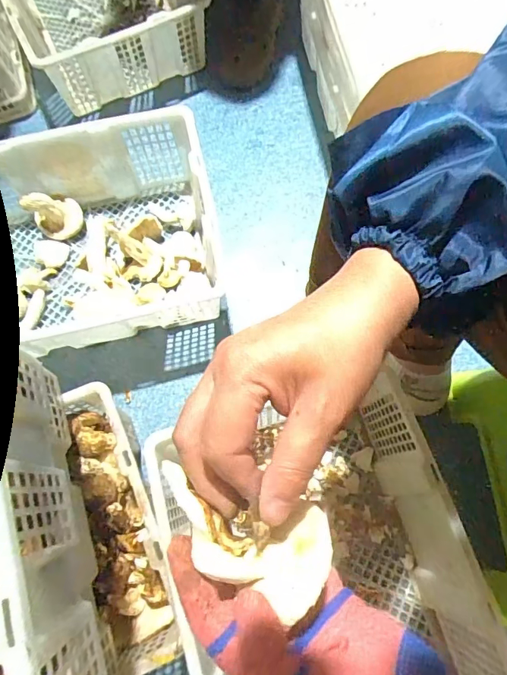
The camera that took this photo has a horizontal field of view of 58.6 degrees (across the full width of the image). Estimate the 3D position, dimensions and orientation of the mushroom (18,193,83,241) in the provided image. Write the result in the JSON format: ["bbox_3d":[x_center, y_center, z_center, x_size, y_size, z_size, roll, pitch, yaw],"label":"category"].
[{"bbox_3d":[-0.354,-0.226,0.803,0.067,0.092,0.079,36,79,11],"label":"mushroom"}]

